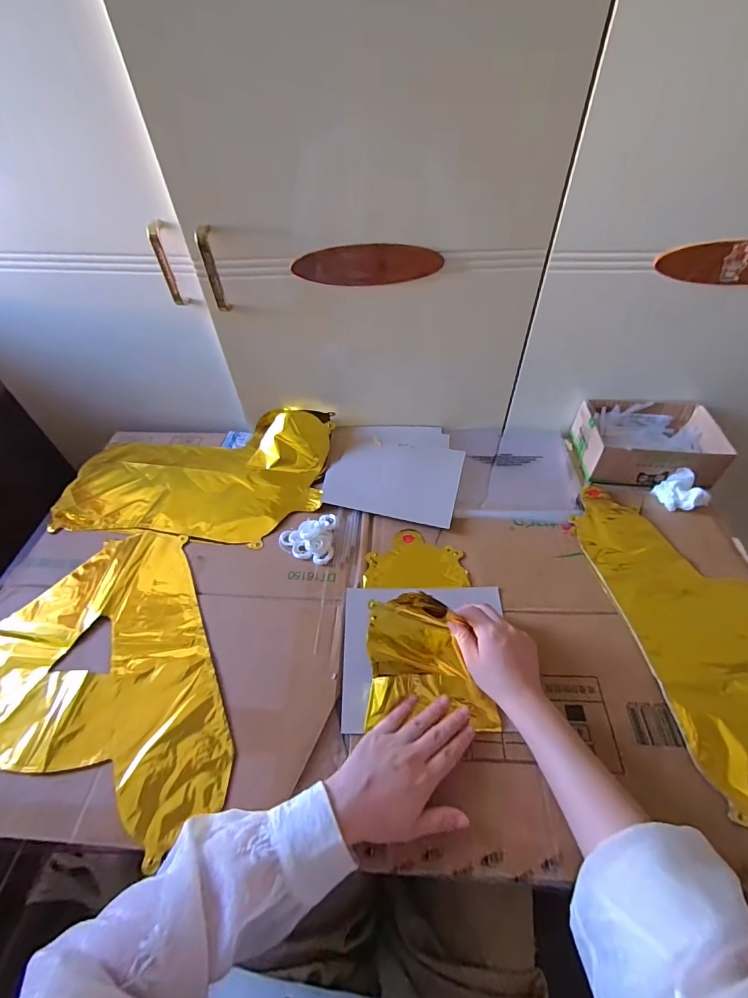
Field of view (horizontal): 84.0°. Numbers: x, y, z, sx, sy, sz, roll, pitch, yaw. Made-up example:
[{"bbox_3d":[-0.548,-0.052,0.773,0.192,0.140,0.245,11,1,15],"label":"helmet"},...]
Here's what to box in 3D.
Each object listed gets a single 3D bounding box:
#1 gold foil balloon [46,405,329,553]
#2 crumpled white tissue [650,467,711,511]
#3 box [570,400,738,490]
[{"bbox_3d":[-0.280,-0.050,0.658,0.405,0.052,0.250,4,50,5],"label":"gold foil balloon"},{"bbox_3d":[0.441,-0.009,0.595,0.044,0.041,0.063,-34,57,-24],"label":"crumpled white tissue"},{"bbox_3d":[0.420,-0.085,0.640,0.190,0.066,0.146,3,50,4],"label":"box"}]

